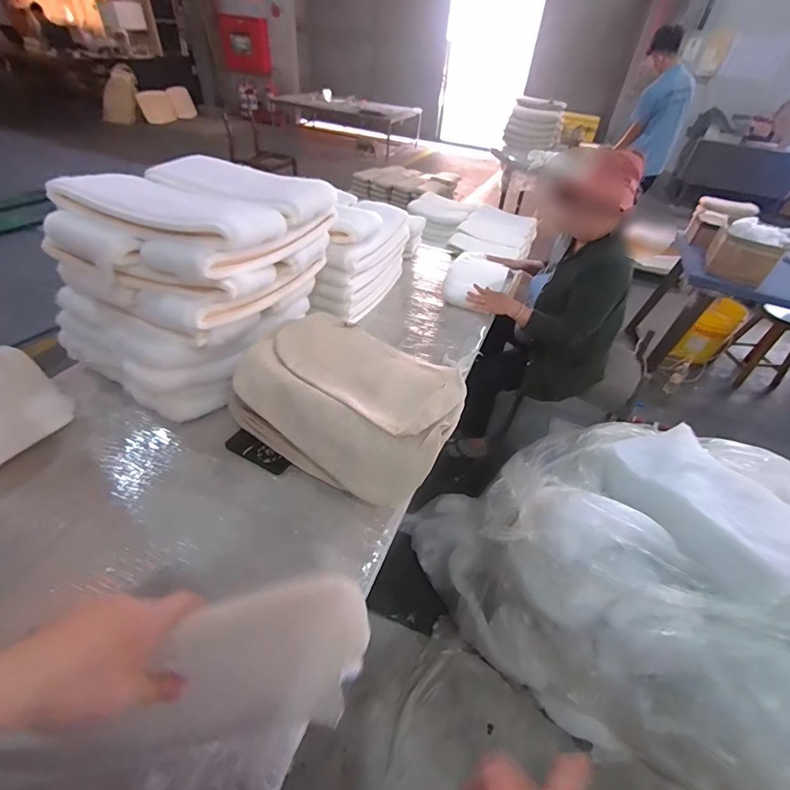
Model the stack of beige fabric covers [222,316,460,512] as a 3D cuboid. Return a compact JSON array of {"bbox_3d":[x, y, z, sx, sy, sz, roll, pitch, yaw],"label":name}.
[{"bbox_3d":[-0.116,0.003,0.975,0.534,0.201,0.357,26,47,20],"label":"stack of beige fabric covers"}]

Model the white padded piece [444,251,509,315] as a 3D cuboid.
[{"bbox_3d":[0.330,-0.470,1.672,0.226,0.053,0.437,15,44,10],"label":"white padded piece"}]

